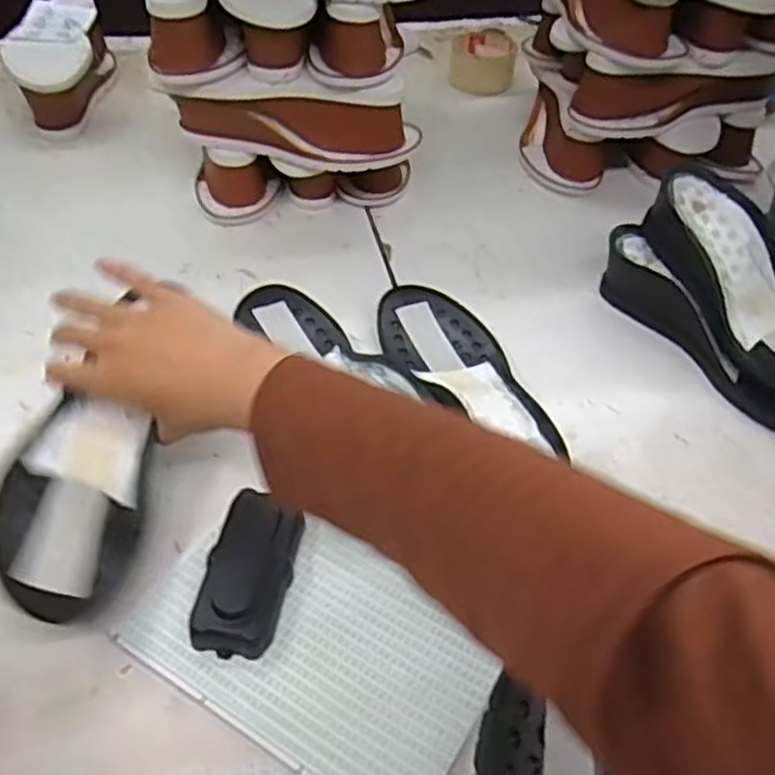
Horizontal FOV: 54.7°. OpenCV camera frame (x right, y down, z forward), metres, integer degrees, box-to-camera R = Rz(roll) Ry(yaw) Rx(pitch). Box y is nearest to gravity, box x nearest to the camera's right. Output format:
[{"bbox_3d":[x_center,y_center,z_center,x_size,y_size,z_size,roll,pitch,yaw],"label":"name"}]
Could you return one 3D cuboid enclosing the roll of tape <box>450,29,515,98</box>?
[{"bbox_3d":[0.125,-0.431,0.990,0.085,0.043,0.097,7,47,2],"label":"roll of tape"}]

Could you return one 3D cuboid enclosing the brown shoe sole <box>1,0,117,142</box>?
[{"bbox_3d":[-0.384,-0.386,0.883,0.098,0.075,0.229,-4,48,-8],"label":"brown shoe sole"}]

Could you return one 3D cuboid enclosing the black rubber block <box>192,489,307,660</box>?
[{"bbox_3d":[-0.086,0.112,0.469,0.052,0.029,0.105,10,47,5],"label":"black rubber block"}]

